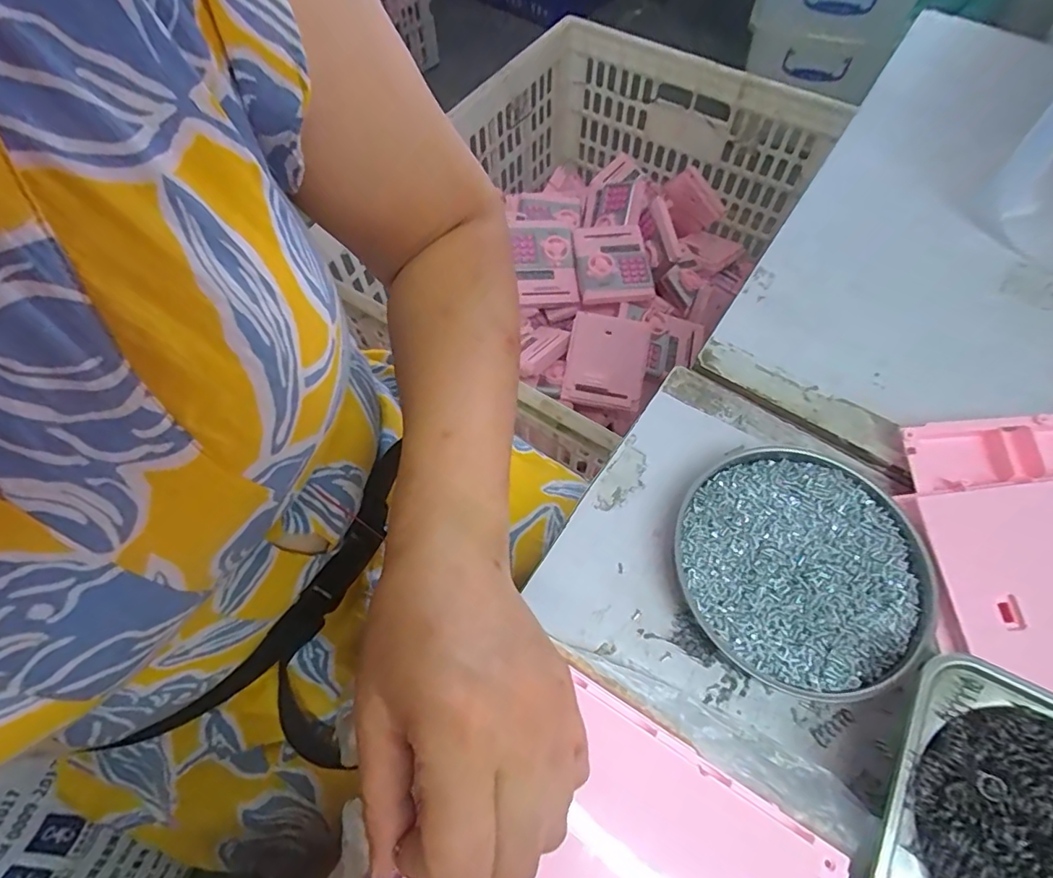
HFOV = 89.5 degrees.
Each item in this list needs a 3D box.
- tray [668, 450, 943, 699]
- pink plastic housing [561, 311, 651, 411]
[{"bbox_3d":[0.153,0.072,0.300,0.136,0.021,0.127,0,62,1],"label":"tray"},{"bbox_3d":[0.132,-0.130,0.887,0.126,0.049,0.150,10,62,6],"label":"pink plastic housing"}]

